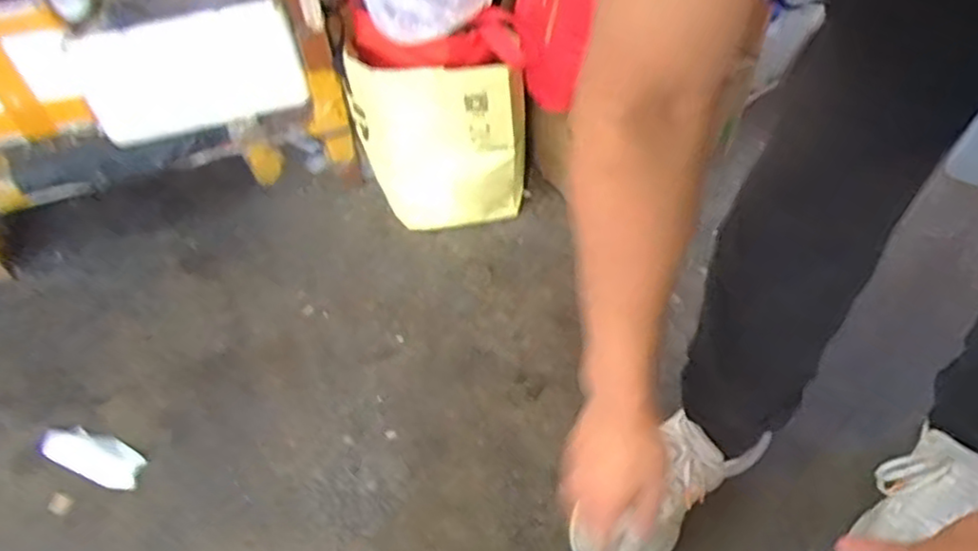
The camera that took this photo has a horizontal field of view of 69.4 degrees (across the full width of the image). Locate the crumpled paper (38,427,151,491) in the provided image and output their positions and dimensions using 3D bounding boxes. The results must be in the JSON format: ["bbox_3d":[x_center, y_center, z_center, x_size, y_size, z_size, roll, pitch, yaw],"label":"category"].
[{"bbox_3d":[-0.474,0.212,0.842,0.130,0.011,0.050,16,54,14],"label":"crumpled paper"}]

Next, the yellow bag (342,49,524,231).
[{"bbox_3d":[-0.069,-0.169,0.975,0.228,0.272,0.078,0,52,2],"label":"yellow bag"}]

